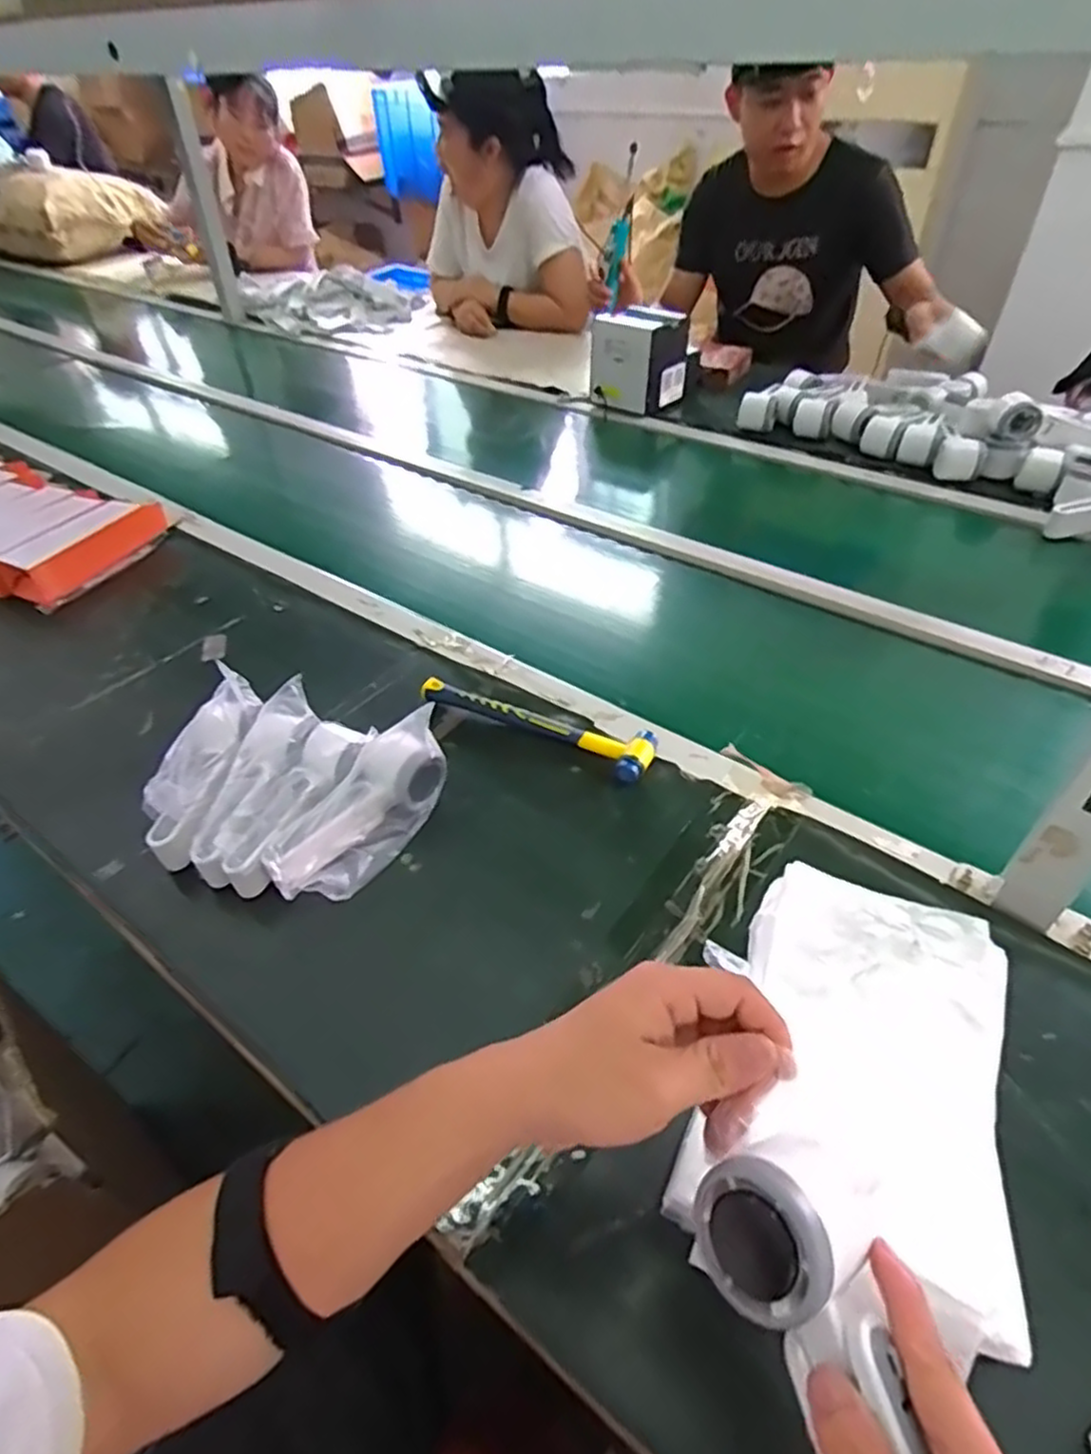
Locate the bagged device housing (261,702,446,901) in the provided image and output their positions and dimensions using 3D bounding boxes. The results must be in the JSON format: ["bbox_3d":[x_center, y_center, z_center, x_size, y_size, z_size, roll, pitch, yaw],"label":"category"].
[{"bbox_3d":[-0.154,0.073,0.614,0.059,0.090,0.172,25,50,26],"label":"bagged device housing"}]

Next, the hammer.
[{"bbox_3d":[-0.008,-0.007,0.716,0.239,0.027,0.058,21,48,22],"label":"hammer"}]

